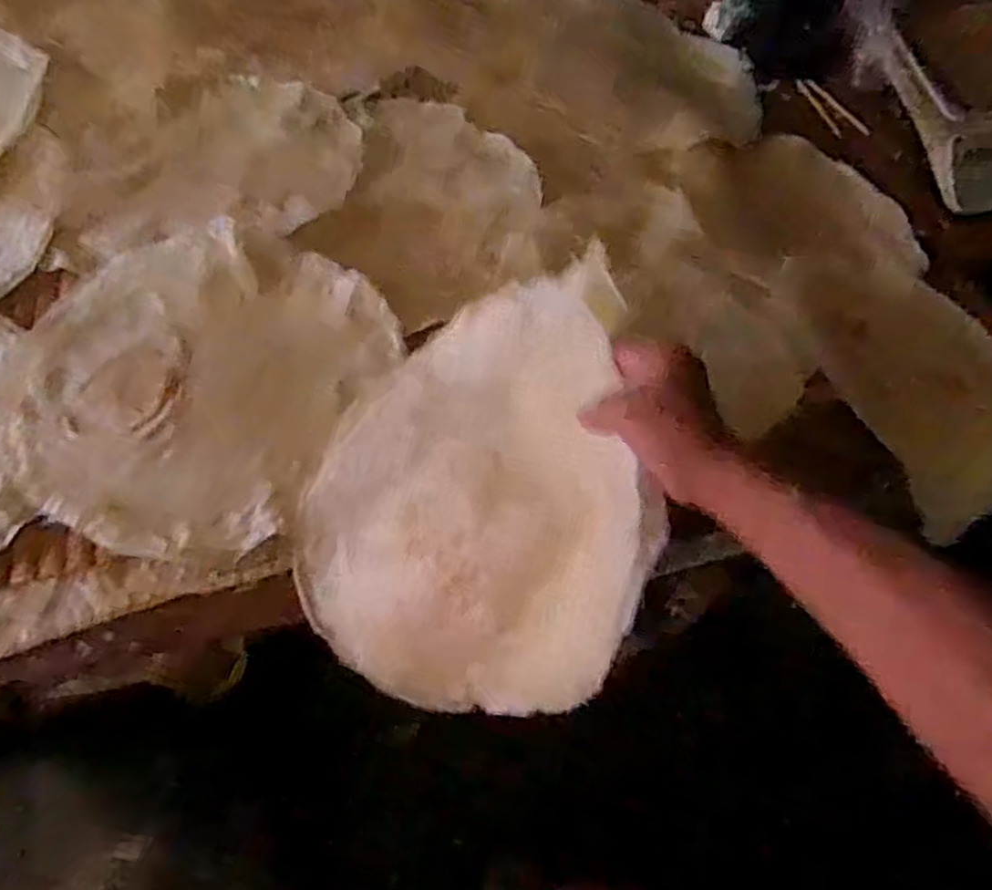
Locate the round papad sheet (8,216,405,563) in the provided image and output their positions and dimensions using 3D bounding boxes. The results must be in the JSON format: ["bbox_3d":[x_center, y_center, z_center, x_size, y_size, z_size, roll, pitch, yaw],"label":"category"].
[{"bbox_3d":[-0.294,-0.070,0.677,0.329,0.021,0.339,-2,61,4],"label":"round papad sheet"}]

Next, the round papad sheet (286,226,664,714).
[{"bbox_3d":[-0.014,0.017,0.561,0.311,0.089,0.342,-14,57,30],"label":"round papad sheet"}]

